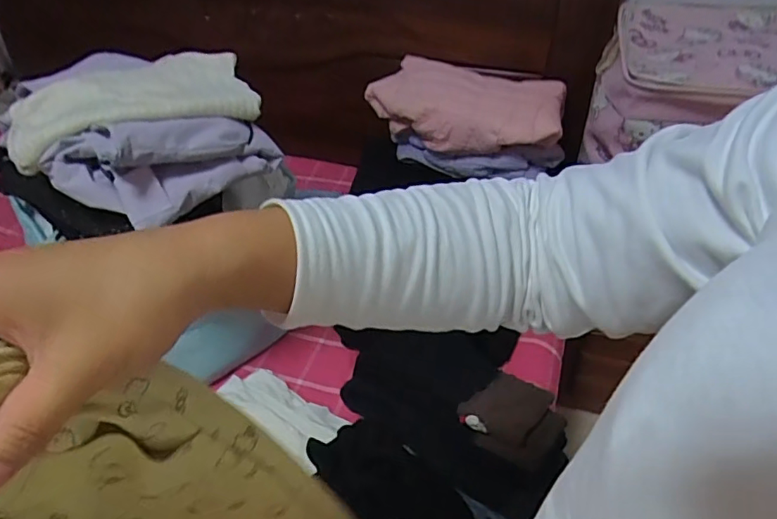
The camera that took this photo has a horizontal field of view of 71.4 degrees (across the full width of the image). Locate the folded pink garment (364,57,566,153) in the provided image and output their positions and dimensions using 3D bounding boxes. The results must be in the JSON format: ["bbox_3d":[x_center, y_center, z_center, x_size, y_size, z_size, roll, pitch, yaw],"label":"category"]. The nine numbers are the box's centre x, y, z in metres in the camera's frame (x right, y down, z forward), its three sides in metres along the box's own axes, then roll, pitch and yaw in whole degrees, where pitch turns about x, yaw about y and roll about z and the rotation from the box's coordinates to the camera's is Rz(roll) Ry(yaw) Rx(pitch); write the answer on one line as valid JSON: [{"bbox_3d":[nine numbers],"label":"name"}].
[{"bbox_3d":[0.173,-0.339,1.209,0.423,0.117,0.205,12,44,14],"label":"folded pink garment"}]

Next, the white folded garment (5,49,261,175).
[{"bbox_3d":[-0.345,-0.213,0.730,0.300,0.047,0.178,-20,45,-20],"label":"white folded garment"}]

